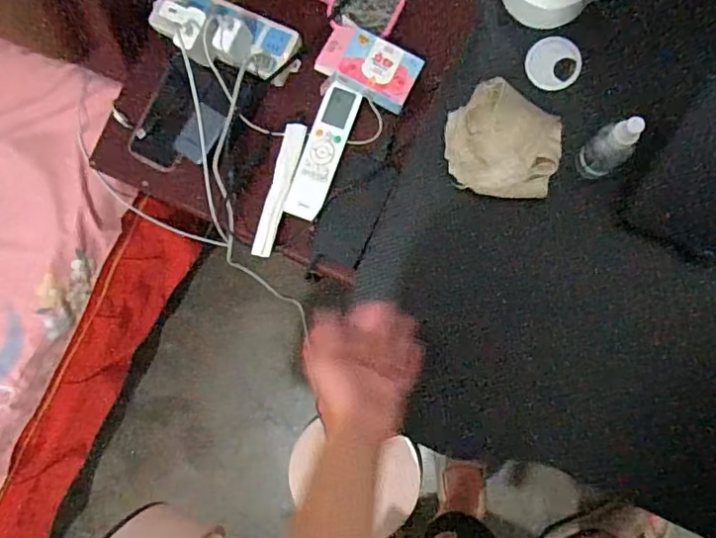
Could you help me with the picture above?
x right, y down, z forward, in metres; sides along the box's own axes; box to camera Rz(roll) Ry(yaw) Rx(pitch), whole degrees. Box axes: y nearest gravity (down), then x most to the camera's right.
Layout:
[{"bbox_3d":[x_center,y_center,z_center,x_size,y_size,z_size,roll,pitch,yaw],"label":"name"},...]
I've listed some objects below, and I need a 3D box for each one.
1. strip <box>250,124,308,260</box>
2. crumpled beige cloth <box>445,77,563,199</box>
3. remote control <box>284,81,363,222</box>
[{"bbox_3d":[-0.105,-0.107,0.742,0.032,0.018,0.183,14,92,6],"label":"strip"},{"bbox_3d":[0.150,-0.134,0.579,0.113,0.031,0.109,12,92,6],"label":"crumpled beige cloth"},{"bbox_3d":[-0.046,-0.154,0.735,0.049,0.019,0.180,21,89,8],"label":"remote control"}]

